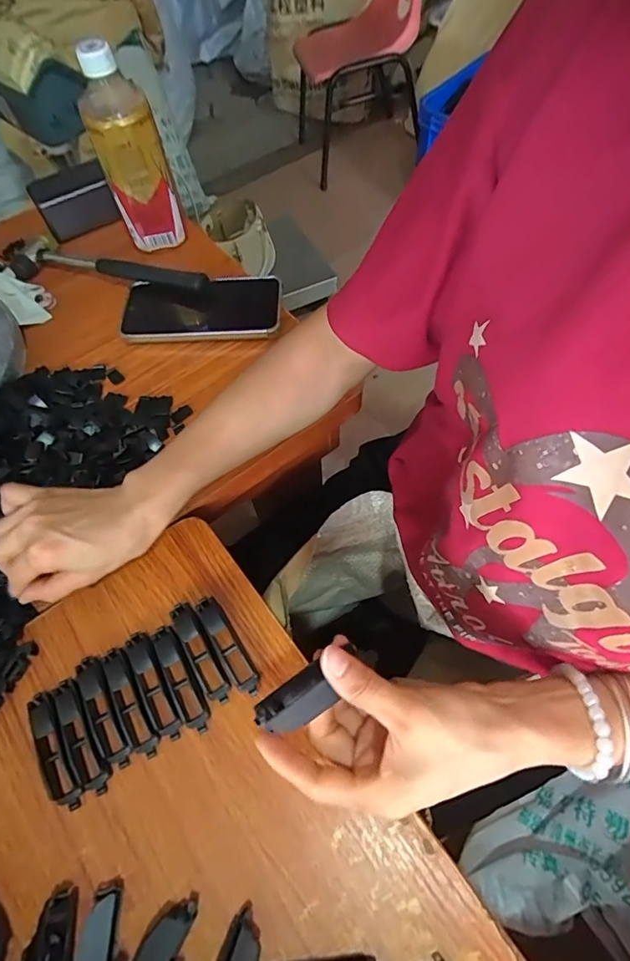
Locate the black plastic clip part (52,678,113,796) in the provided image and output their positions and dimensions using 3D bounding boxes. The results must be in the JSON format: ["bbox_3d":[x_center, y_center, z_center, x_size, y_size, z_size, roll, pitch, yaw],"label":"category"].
[{"bbox_3d":[-0.162,0.175,0.328,0.020,0.014,0.079,-29,66,-12],"label":"black plastic clip part"}]

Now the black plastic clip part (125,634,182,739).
[{"bbox_3d":[-0.115,0.144,0.339,0.018,0.010,0.078,-27,66,-11],"label":"black plastic clip part"}]

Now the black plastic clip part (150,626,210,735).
[{"bbox_3d":[-0.097,0.140,0.342,0.018,0.010,0.079,-26,66,-11],"label":"black plastic clip part"}]

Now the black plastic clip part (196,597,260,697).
[{"bbox_3d":[-0.065,0.121,0.353,0.017,0.010,0.078,-31,67,-13],"label":"black plastic clip part"}]

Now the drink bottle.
[{"bbox_3d":[-0.194,-0.339,0.510,0.064,0.192,0.061,-19,64,-8],"label":"drink bottle"}]

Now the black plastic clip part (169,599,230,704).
[{"bbox_3d":[-0.084,0.125,0.350,0.018,0.011,0.077,-28,66,-12],"label":"black plastic clip part"}]

